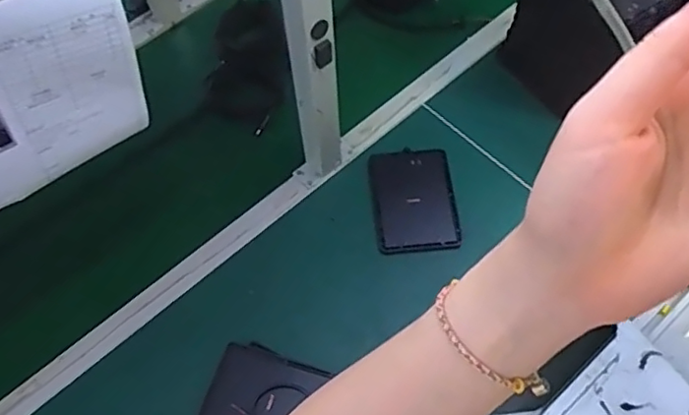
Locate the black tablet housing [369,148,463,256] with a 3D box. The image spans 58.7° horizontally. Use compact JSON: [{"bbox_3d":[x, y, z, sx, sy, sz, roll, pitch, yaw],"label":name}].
[{"bbox_3d":[0.102,-0.012,0.911,0.117,0.006,0.172,-7,59,4],"label":"black tablet housing"}]

